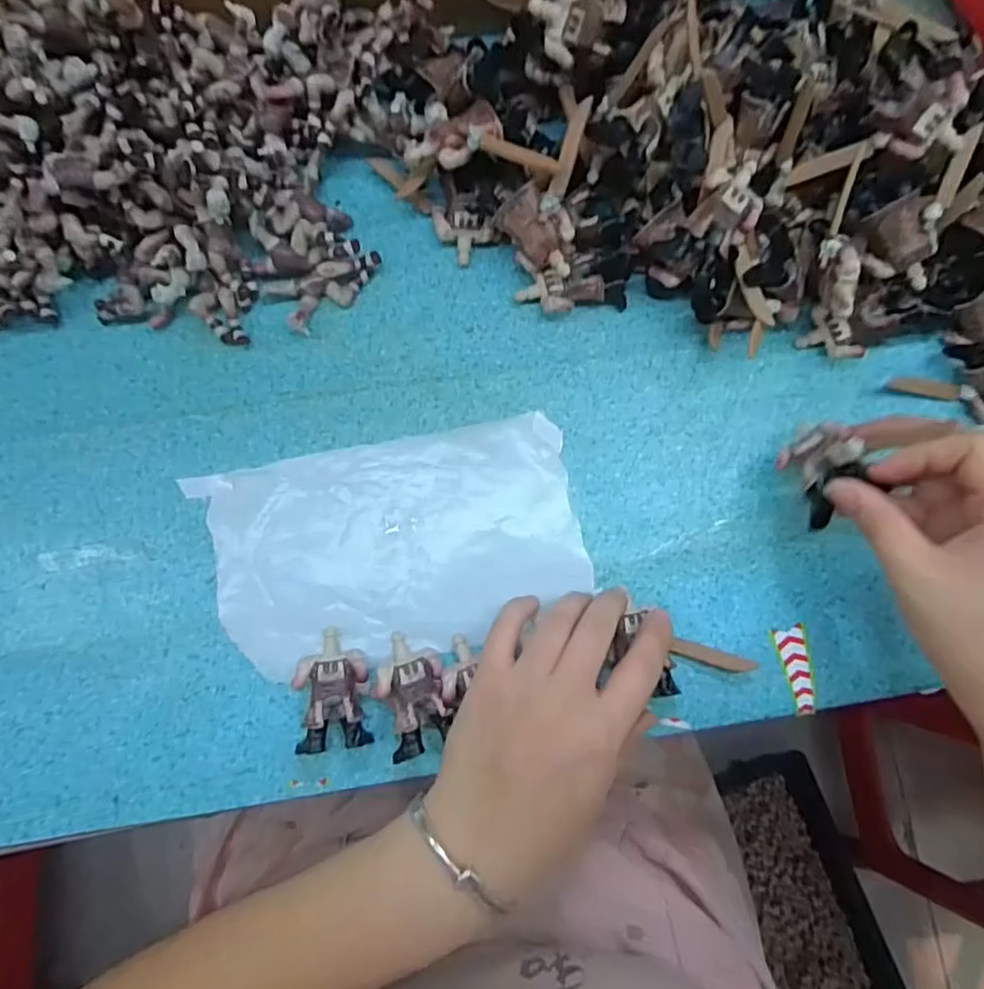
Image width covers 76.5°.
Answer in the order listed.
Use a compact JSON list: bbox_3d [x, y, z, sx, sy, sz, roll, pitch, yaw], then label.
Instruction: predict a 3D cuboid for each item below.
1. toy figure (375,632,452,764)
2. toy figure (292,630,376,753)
[{"bbox_3d":[-0.040,0.101,0.320,0.032,0.024,0.058,-15,82,-3],"label":"toy figure"},{"bbox_3d":[-0.081,0.100,0.320,0.034,0.022,0.057,-3,82,-2],"label":"toy figure"}]

